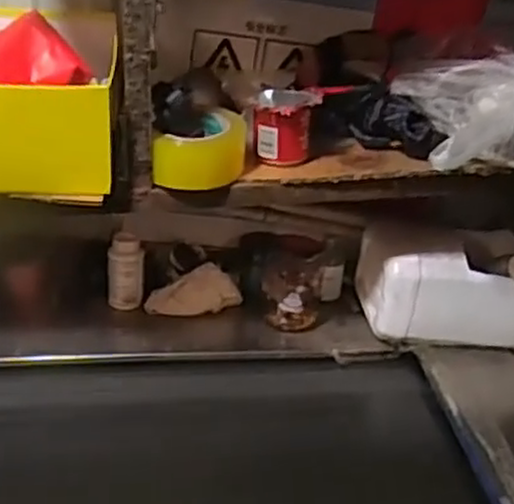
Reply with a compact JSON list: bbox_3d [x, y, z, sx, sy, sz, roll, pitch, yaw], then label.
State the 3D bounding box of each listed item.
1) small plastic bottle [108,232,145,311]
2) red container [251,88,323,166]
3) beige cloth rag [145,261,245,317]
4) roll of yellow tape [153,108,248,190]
[{"bbox_3d":[-0.184,0.027,1.055,0.052,0.094,0.046,-4,28,-13],"label":"small plastic bottle"},{"bbox_3d":[0.032,-0.143,0.865,0.075,0.074,0.066,6,30,5],"label":"red container"},{"bbox_3d":[-0.090,0.057,1.070,0.137,0.061,0.036,-8,29,-20],"label":"beige cloth rag"},{"bbox_3d":[-0.064,-0.117,0.852,0.102,0.065,0.102,0,30,-6],"label":"roll of yellow tape"}]

